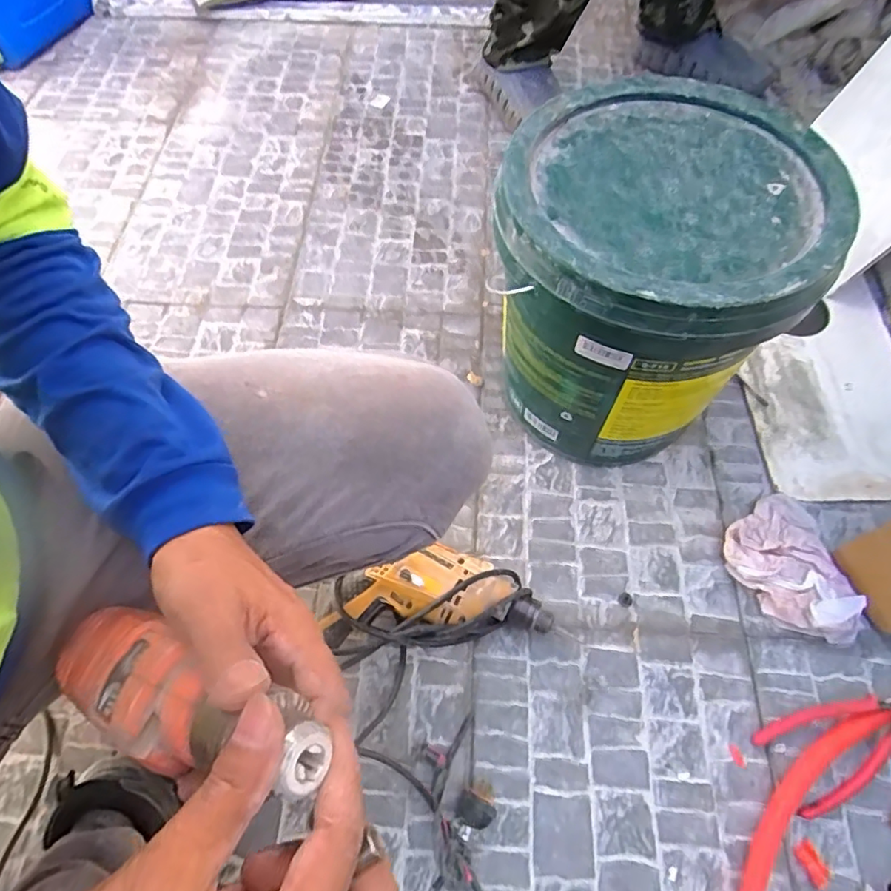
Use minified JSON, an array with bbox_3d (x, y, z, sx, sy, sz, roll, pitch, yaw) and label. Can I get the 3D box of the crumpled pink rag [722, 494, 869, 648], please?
[{"bbox_3d":[0.387,0.138,0.645,0.123,0.038,0.170,-9,61,-4],"label":"crumpled pink rag"}]

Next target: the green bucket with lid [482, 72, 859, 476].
[{"bbox_3d":[0.200,-0.157,0.628,0.278,0.306,0.287,-1,61,1],"label":"green bucket with lid"}]

